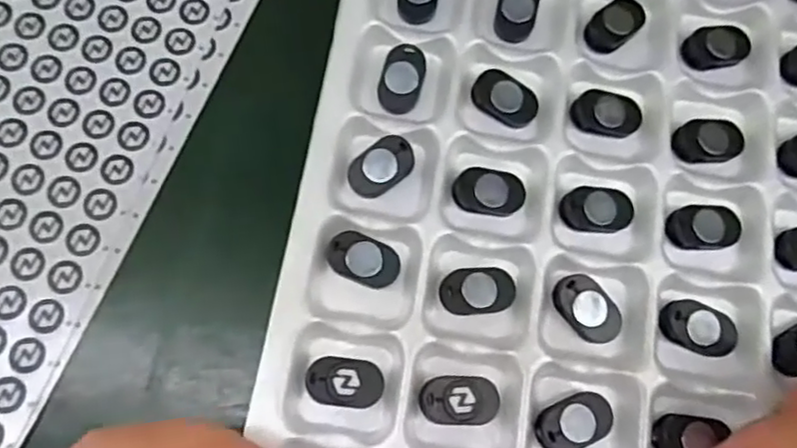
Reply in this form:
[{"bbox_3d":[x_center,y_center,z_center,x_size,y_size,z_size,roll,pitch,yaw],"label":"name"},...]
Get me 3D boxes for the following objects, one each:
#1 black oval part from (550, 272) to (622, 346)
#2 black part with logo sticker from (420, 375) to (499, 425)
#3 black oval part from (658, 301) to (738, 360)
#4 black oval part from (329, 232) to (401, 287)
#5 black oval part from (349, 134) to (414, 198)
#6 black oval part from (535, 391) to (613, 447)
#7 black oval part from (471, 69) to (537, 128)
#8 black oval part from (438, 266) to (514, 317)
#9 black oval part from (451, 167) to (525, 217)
[{"bbox_3d":[0.074,0.033,0.260,0.018,0.008,0.029,-42,82,-12],"label":"black oval part"},{"bbox_3d":[0.023,0.066,0.248,0.029,0.005,0.017,1,76,-3],"label":"black part with logo sticker"},{"bbox_3d":[0.118,0.041,0.262,0.029,0.011,0.019,20,76,2],"label":"black oval part"},{"bbox_3d":[-0.014,0.014,0.261,0.028,0.010,0.019,17,76,1],"label":"black oval part"},{"bbox_3d":[-0.006,-0.023,0.271,0.028,0.009,0.017,-39,81,-11],"label":"black oval part"},{"bbox_3d":[0.066,0.074,0.248,0.030,0.004,0.018,-26,79,-9],"label":"black oval part"},{"bbox_3d":[0.045,-0.054,0.279,0.028,0.004,0.019,33,77,5],"label":"black oval part"},{"bbox_3d":[0.031,0.027,0.263,0.029,0.013,0.018,-4,77,-4],"label":"black oval part"},{"bbox_3d":[0.037,-0.013,0.269,0.029,0.007,0.018,6,76,-2],"label":"black oval part"}]

